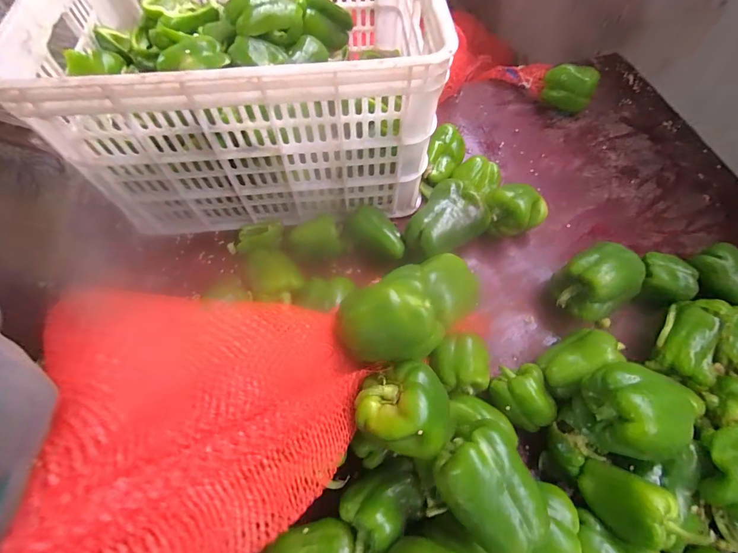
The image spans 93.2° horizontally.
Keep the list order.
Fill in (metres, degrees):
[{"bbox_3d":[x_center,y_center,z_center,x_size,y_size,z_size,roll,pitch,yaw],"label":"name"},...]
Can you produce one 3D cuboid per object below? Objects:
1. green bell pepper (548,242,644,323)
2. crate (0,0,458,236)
[{"bbox_3d":[0.337,0.011,0.519,0.125,0.092,0.087,-28,67,-12],"label":"green bell pepper"},{"bbox_3d":[-0.171,-0.306,0.557,0.497,0.270,0.358,-3,64,-1],"label":"crate"}]

